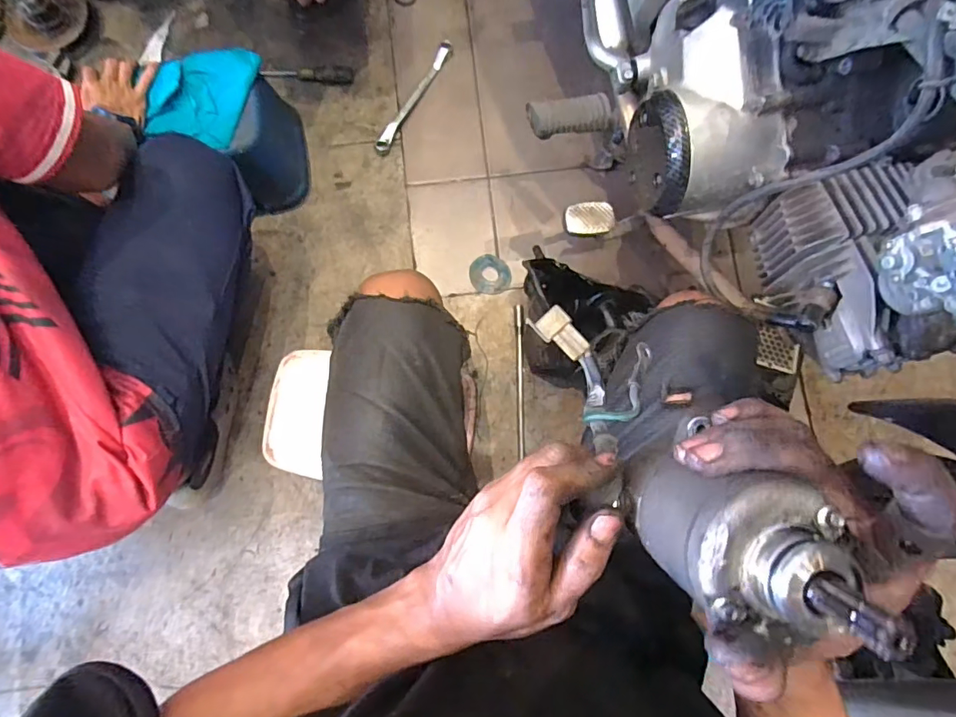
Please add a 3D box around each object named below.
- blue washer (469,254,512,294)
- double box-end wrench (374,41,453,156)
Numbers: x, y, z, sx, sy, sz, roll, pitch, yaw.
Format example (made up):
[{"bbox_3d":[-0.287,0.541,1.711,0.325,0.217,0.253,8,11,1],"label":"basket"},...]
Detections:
[{"bbox_3d":[0.021,-0.143,0.832,0.067,0.011,0.069,0,77,0],"label":"blue washer"},{"bbox_3d":[-0.113,-0.471,0.881,0.025,0.012,0.250,28,78,6],"label":"double box-end wrench"}]

